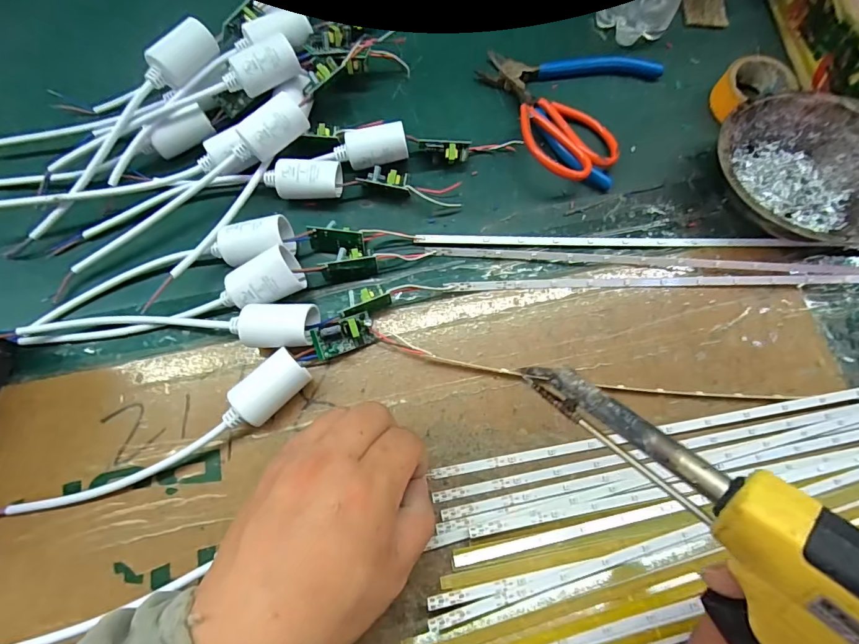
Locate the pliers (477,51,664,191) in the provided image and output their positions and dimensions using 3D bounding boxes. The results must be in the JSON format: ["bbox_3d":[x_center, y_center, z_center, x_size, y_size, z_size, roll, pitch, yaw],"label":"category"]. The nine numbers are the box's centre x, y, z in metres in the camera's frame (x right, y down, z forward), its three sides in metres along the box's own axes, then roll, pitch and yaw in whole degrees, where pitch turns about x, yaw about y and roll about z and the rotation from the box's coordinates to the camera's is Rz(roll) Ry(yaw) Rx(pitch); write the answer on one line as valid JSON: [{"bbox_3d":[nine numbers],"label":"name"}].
[{"bbox_3d":[0.105,-0.185,0.349,0.132,0.016,0.129,27,73,8],"label":"pliers"}]

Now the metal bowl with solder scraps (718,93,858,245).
[{"bbox_3d":[0.264,-0.102,0.309,0.124,0.044,0.120,0,71,-1],"label":"metal bowl with solder scraps"}]

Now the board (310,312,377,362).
[{"bbox_3d":[-0.054,0.010,0.274,0.038,0.014,0.024,-20,117,-17],"label":"board"}]

